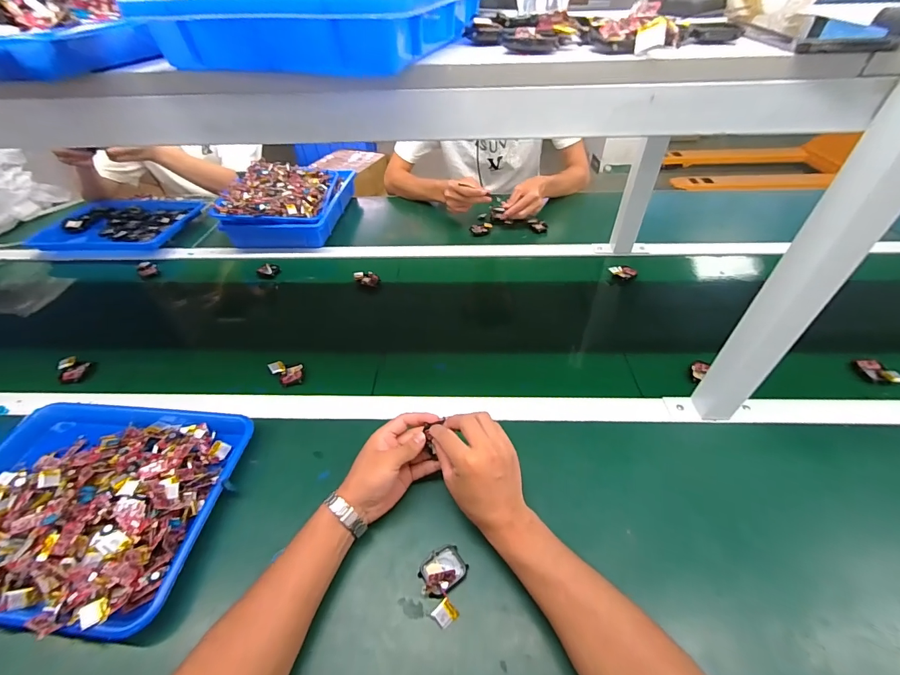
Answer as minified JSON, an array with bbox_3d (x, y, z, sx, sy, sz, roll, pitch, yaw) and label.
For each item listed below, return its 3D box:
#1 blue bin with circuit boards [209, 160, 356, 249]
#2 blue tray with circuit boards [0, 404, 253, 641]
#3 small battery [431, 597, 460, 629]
[{"bbox_3d":[-0.408,-0.360,0.992,0.259,0.101,0.311,-1,44,2],"label":"blue bin with circuit boards"},{"bbox_3d":[-0.446,0.190,0.469,0.335,0.060,0.258,3,44,7],"label":"blue tray with circuit boards"},{"bbox_3d":[-0.004,0.278,0.387,0.022,0.008,0.020,-33,51,-28],"label":"small battery"}]

